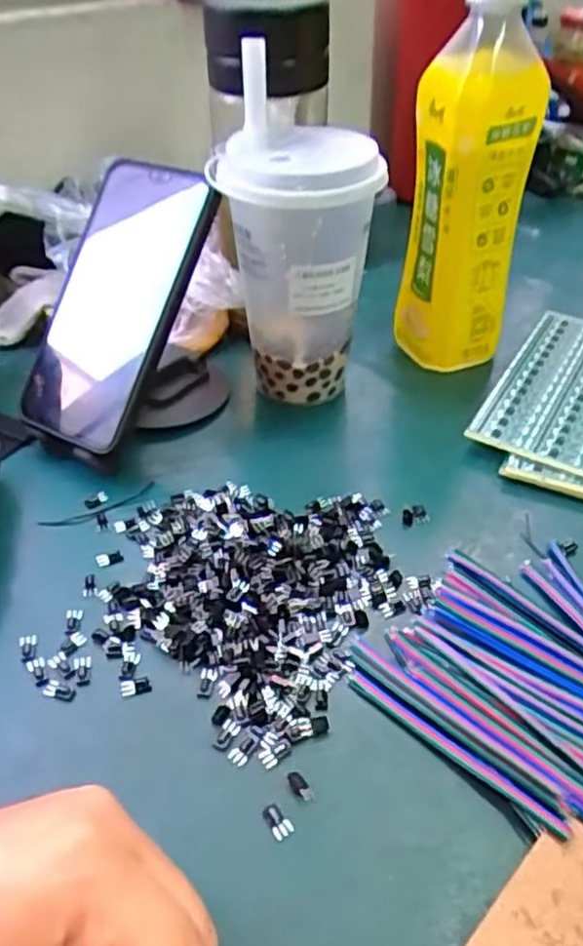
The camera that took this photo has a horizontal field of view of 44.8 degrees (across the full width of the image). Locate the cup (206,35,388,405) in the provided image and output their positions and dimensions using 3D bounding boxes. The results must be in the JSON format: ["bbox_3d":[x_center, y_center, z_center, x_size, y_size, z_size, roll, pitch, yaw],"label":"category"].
[{"bbox_3d":[0.004,-0.120,0.407,0.090,0.171,0.082,-1,40,2],"label":"cup"}]

